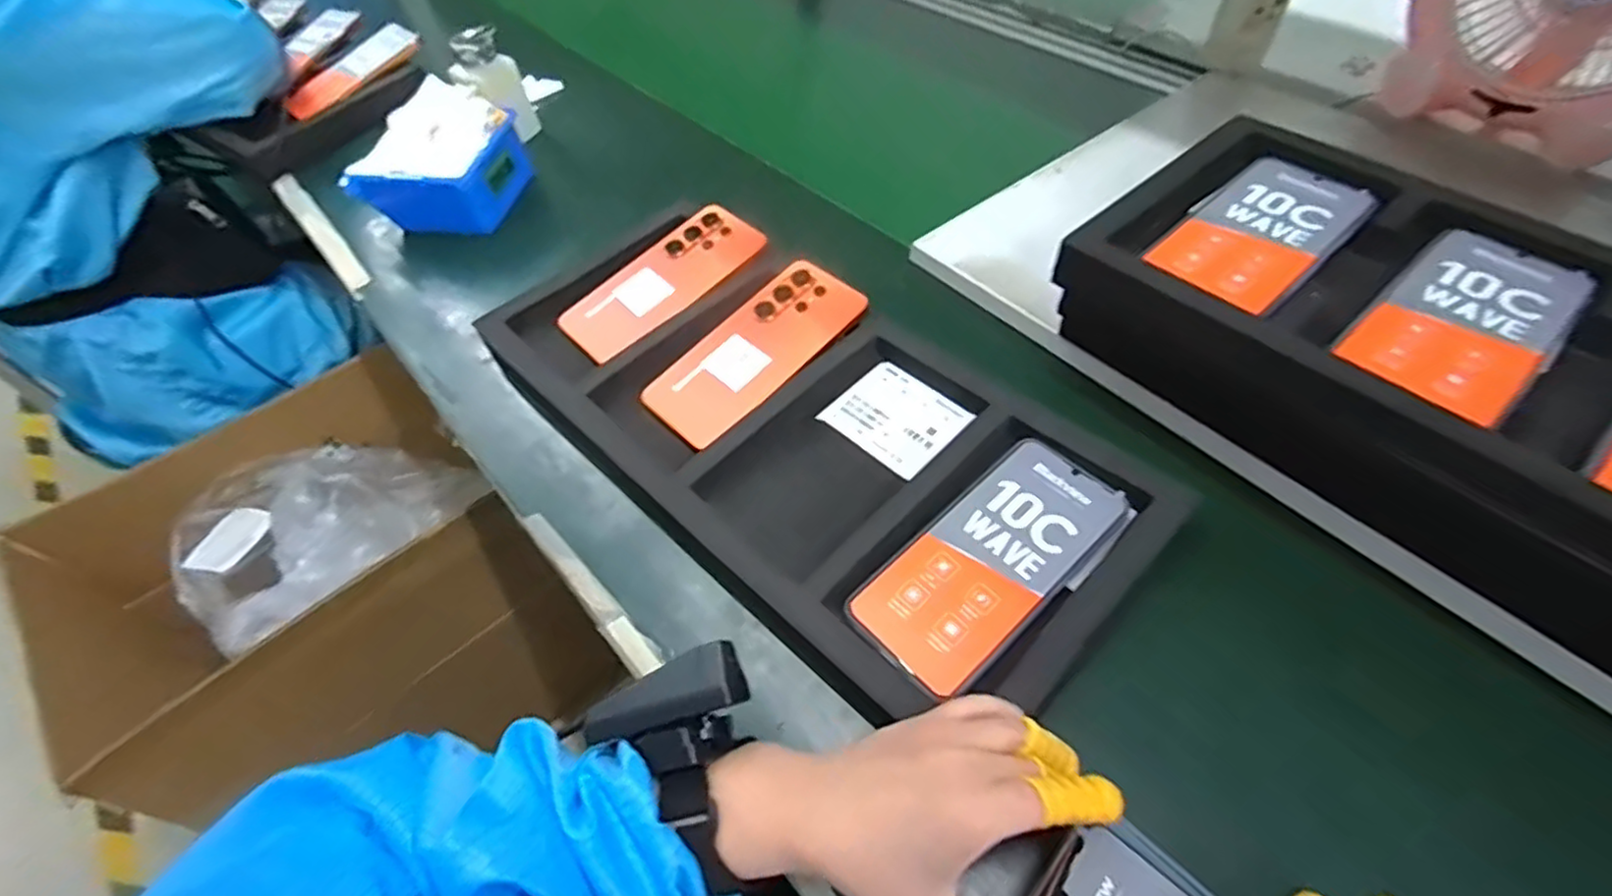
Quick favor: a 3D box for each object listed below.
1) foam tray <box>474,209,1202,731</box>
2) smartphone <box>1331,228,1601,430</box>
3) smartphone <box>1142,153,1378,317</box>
[{"bbox_3d":[-0.014,-0.025,0.477,0.470,0.031,0.224,38,65,26],"label":"foam tray"},{"bbox_3d":[0.367,-0.072,0.380,0.156,0.008,0.078,-36,60,-22],"label":"smartphone"},{"bbox_3d":[0.288,-0.139,0.436,0.155,0.007,0.080,-36,60,-22],"label":"smartphone"}]

